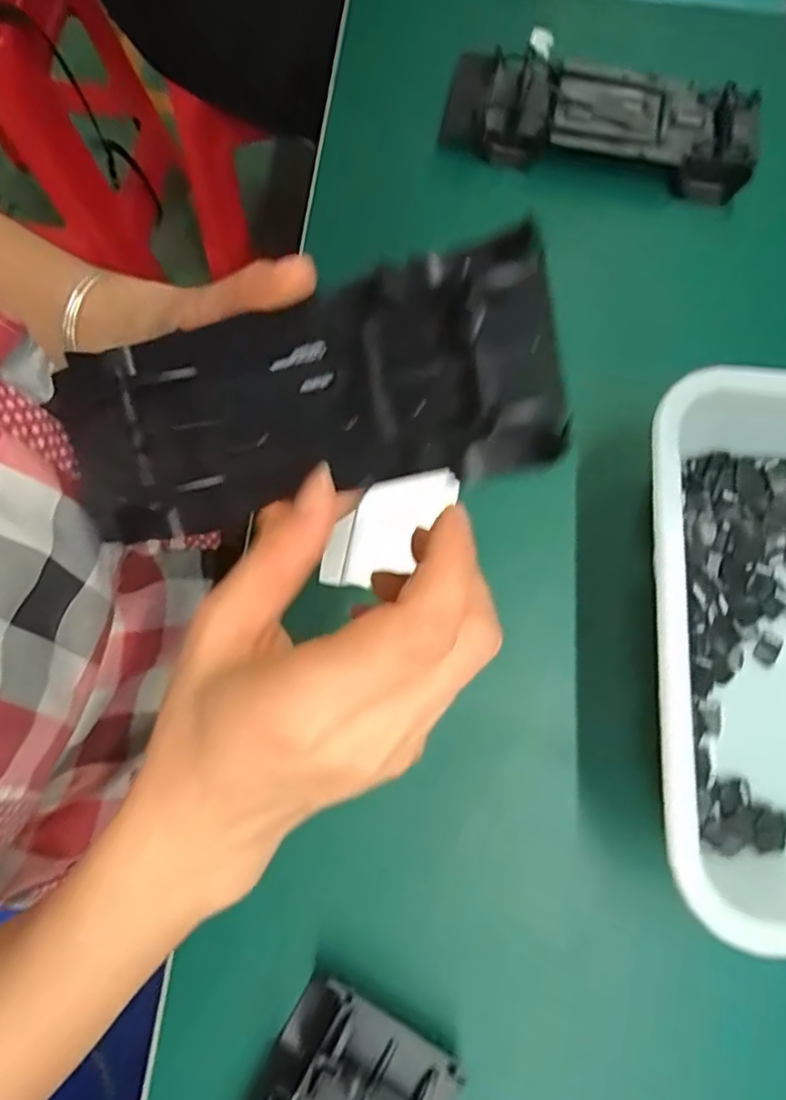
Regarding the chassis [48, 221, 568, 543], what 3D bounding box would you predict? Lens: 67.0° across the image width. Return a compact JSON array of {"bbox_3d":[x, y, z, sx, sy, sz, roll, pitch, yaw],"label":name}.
[{"bbox_3d":[-0.040,-0.053,0.217,0.193,0.048,0.074,-8,76,18],"label":"chassis"}]

